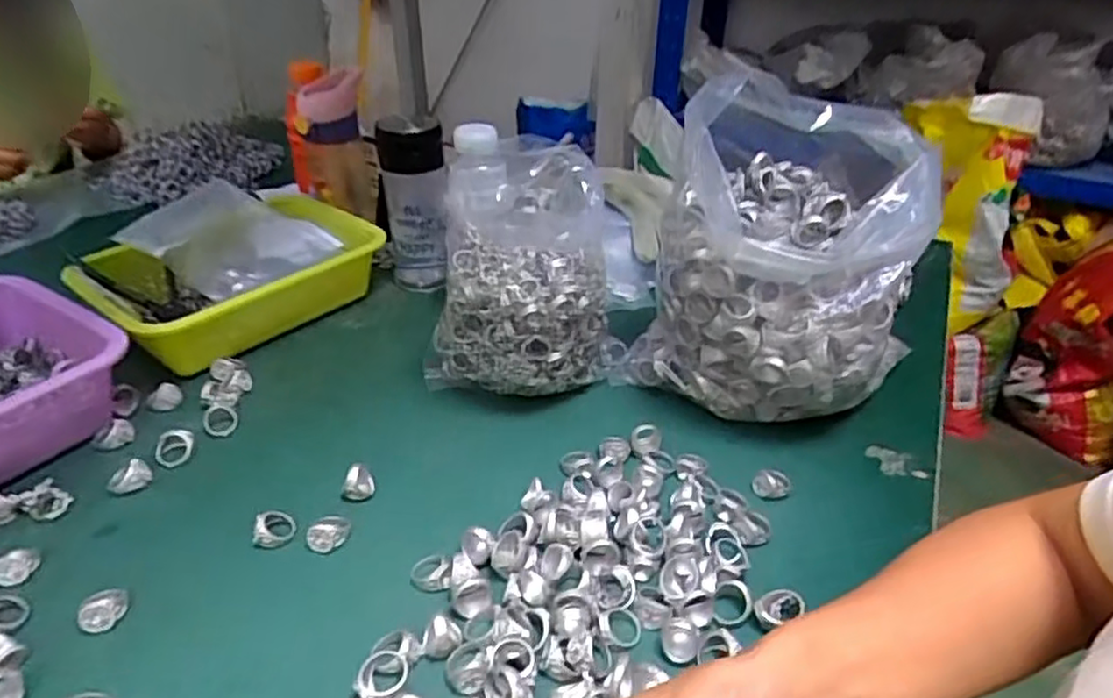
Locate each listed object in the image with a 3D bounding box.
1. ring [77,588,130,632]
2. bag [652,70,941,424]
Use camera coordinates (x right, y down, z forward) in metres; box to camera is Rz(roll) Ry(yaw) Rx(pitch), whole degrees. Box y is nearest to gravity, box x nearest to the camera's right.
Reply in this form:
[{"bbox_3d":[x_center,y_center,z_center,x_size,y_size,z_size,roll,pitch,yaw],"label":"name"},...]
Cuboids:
[{"bbox_3d":[-0.283,0.163,0.437,0.028,0.015,0.018,-22,40,-32],"label":"ring"},{"bbox_3d":[0.185,-0.066,0.587,0.196,0.253,0.177,11,34,13],"label":"bag"}]

